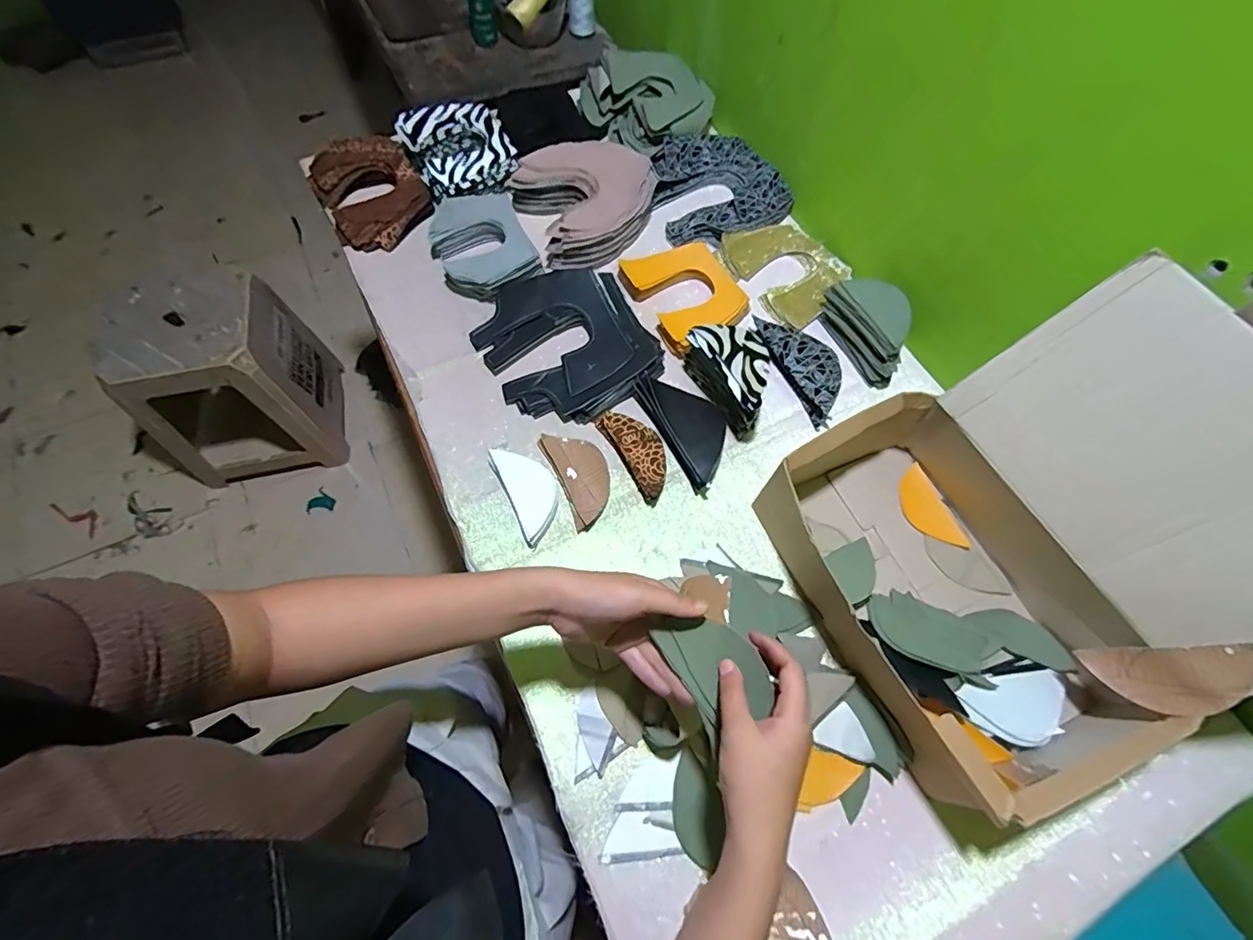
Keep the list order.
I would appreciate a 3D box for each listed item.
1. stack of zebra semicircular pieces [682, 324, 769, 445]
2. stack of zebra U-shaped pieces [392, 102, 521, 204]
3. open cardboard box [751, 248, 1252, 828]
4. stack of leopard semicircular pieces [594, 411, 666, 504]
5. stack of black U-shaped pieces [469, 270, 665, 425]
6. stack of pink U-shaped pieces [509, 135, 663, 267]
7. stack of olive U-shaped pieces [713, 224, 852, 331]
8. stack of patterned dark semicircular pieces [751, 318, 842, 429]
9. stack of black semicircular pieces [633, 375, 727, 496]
[{"bbox_3d":[0.125,-0.111,0.612,0.066,0.064,0.122,-24,67,-12],"label":"stack of zebra semicircular pieces"},{"bbox_3d":[-0.238,-0.456,0.762,0.145,0.039,0.156,-20,68,-12],"label":"stack of zebra U-shaped pieces"},{"bbox_3d":[0.350,0.057,0.450,0.324,0.240,0.331,-22,66,-11],"label":"open cardboard box"},{"bbox_3d":[0.014,-0.023,0.608,0.050,0.021,0.116,-27,70,-15],"label":"stack of leopard semicircular pieces"},{"bbox_3d":[-0.076,-0.160,0.654,0.188,0.027,0.207,-27,70,-15],"label":"stack of black U-shaped pieces"},{"bbox_3d":[-0.052,-0.379,0.743,0.182,0.055,0.180,-24,69,-14],"label":"stack of pink U-shaped pieces"},{"bbox_3d":[0.219,-0.278,0.729,0.136,0.029,0.164,-35,72,-18],"label":"stack of olive U-shaped pieces"},{"bbox_3d":[0.224,-0.133,0.662,0.073,0.021,0.156,-26,70,-15],"label":"stack of patterned dark semicircular pieces"},{"bbox_3d":[0.072,-0.051,0.617,0.069,0.025,0.145,-25,70,-14],"label":"stack of black semicircular pieces"}]

